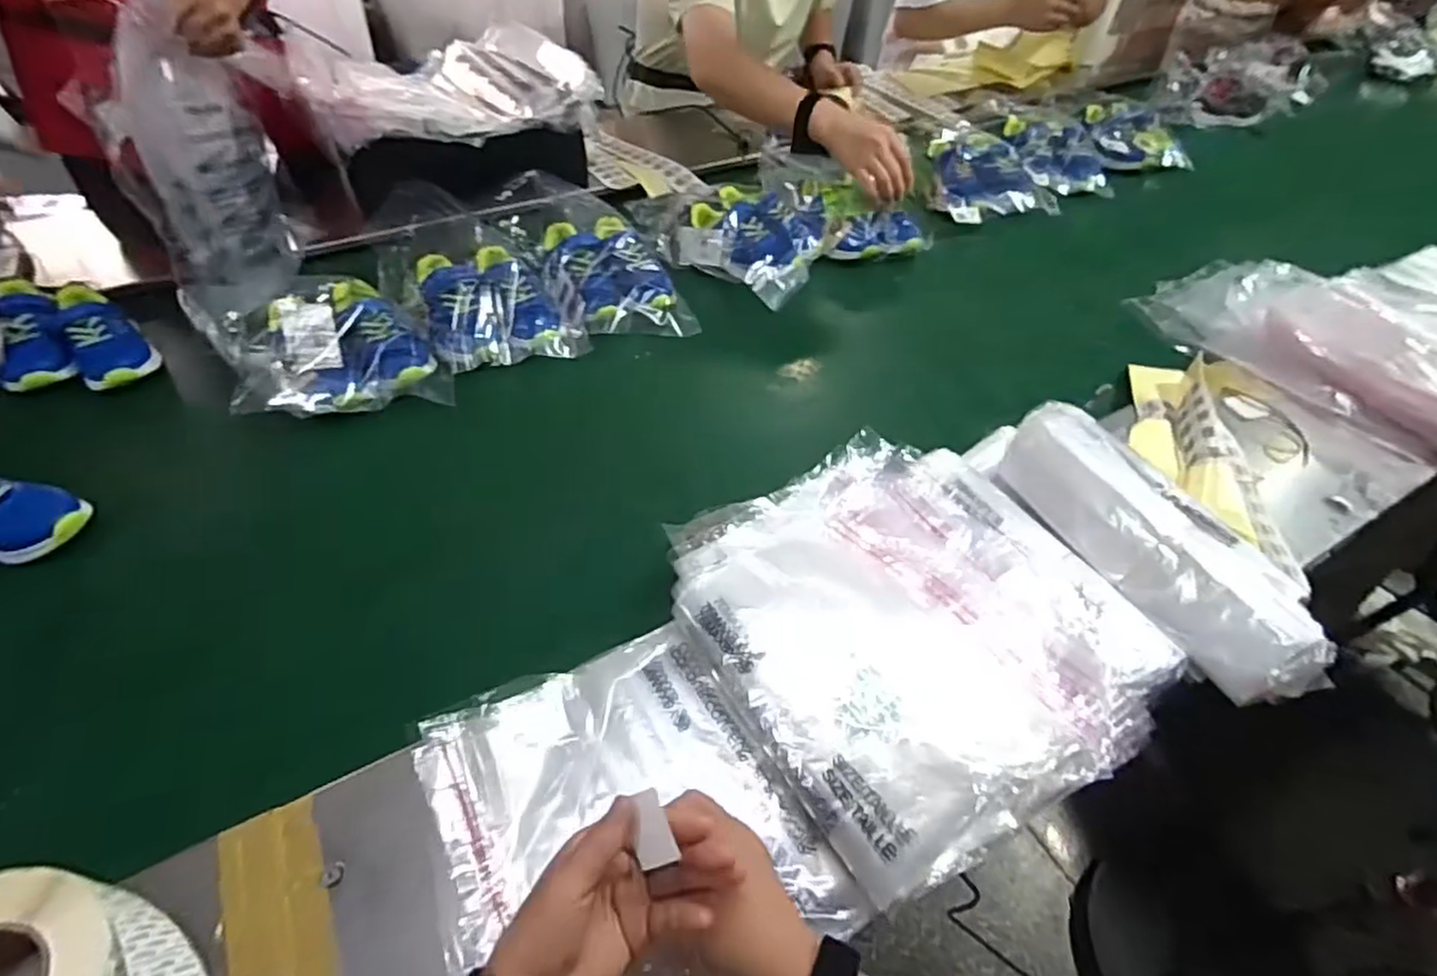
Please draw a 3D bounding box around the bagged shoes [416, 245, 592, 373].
[{"bbox_3d":[-0.278,-0.238,0.863,0.174,0.078,0.173,-15,52,-16],"label":"bagged shoes"}]

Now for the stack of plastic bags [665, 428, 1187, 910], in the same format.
[{"bbox_3d":[0.153,0.097,0.573,0.333,0.060,0.355,-19,53,-19],"label":"stack of plastic bags"}]

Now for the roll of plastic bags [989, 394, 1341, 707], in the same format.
[{"bbox_3d":[0.361,0.042,0.583,0.071,0.064,0.303,-13,51,-15],"label":"roll of plastic bags"}]

